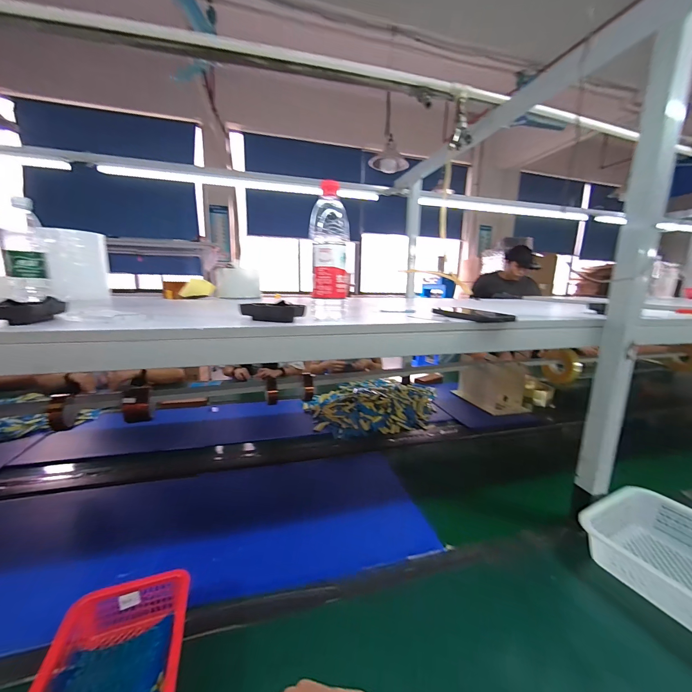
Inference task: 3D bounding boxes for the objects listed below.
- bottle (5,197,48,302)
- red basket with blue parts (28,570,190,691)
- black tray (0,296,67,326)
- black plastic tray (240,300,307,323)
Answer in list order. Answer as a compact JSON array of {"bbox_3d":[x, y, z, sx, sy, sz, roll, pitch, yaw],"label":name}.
[{"bbox_3d":[-0.640,-0.189,0.612,0.053,0.187,0.060,12,16,42],"label":"bottle"},{"bbox_3d":[-0.290,0.420,0.385,0.156,0.066,0.225,-3,12,-20],"label":"red basket with blue parts"},{"bbox_3d":[-0.449,-0.050,0.438,0.038,0.031,0.106,-3,12,-21],"label":"black tray"},{"bbox_3d":[-0.122,-0.056,0.513,0.102,0.030,0.026,4,12,13],"label":"black plastic tray"}]

